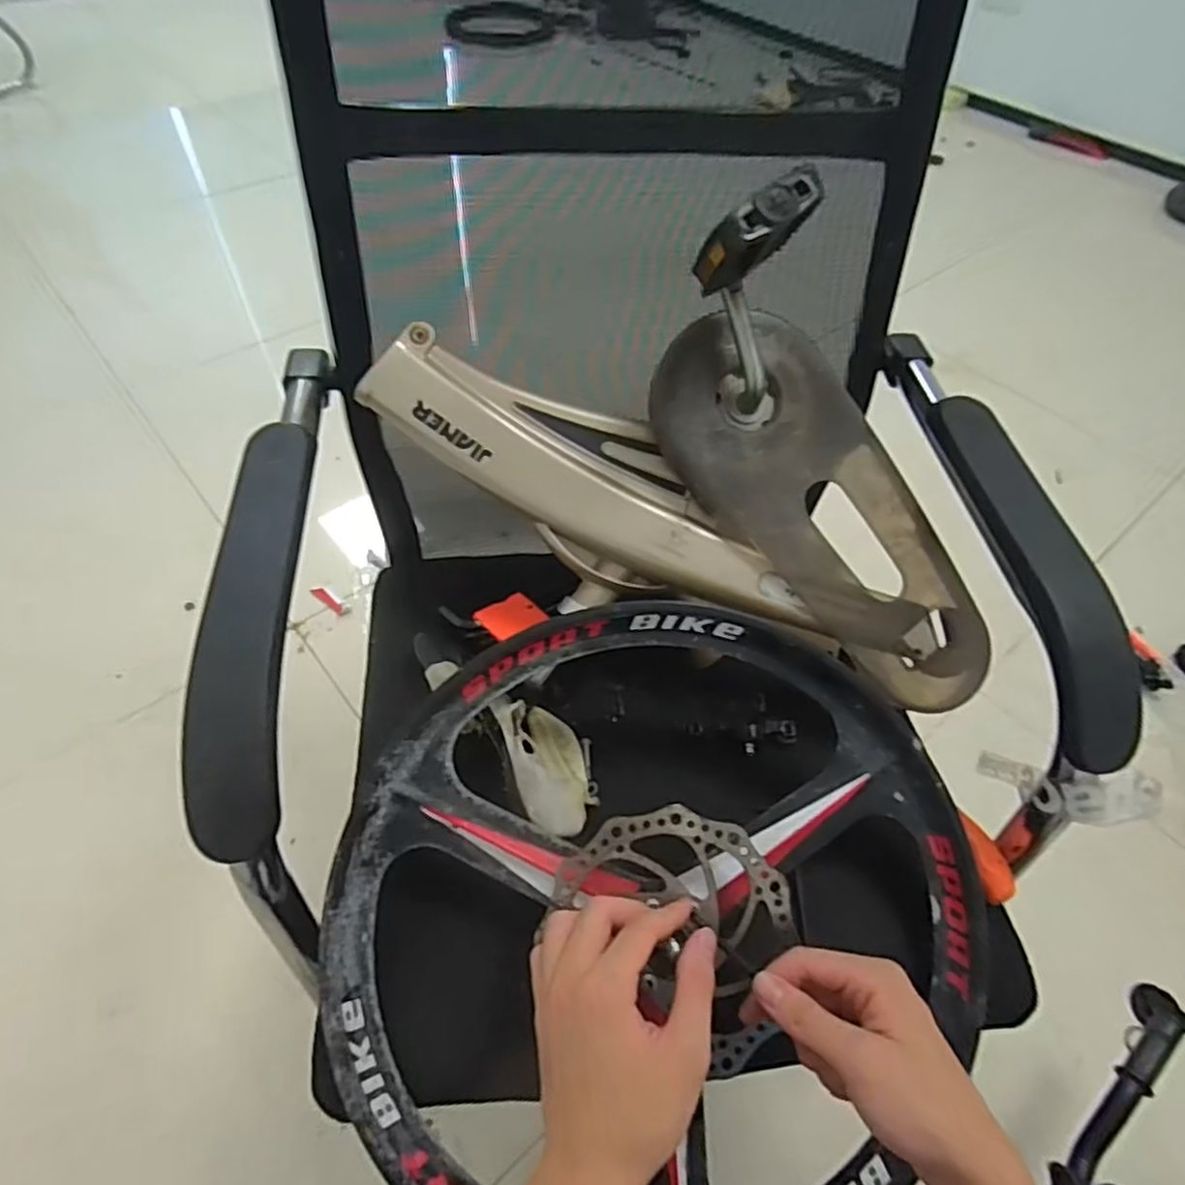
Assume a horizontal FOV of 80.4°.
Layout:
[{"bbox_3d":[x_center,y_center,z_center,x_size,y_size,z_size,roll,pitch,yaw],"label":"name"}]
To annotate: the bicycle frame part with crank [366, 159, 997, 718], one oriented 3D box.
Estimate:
[{"bbox_3d":[0.099,-0.096,0.508,0.500,0.200,0.256,34,90,-1],"label":"bicycle frame part with crank"}]

